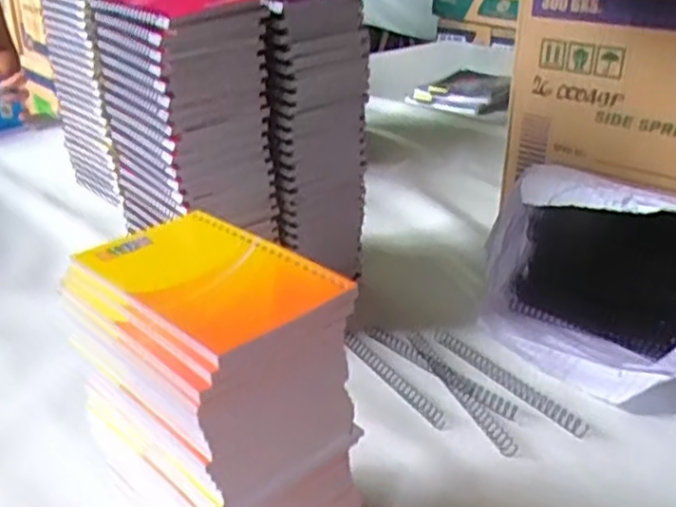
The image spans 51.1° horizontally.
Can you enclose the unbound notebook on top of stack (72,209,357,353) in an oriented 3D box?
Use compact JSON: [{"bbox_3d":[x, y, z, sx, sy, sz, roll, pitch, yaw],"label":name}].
[{"bbox_3d":[-0.062,0.007,0.339,0.127,0.006,0.076,25,35,39],"label":"unbound notebook on top of stack"}]

